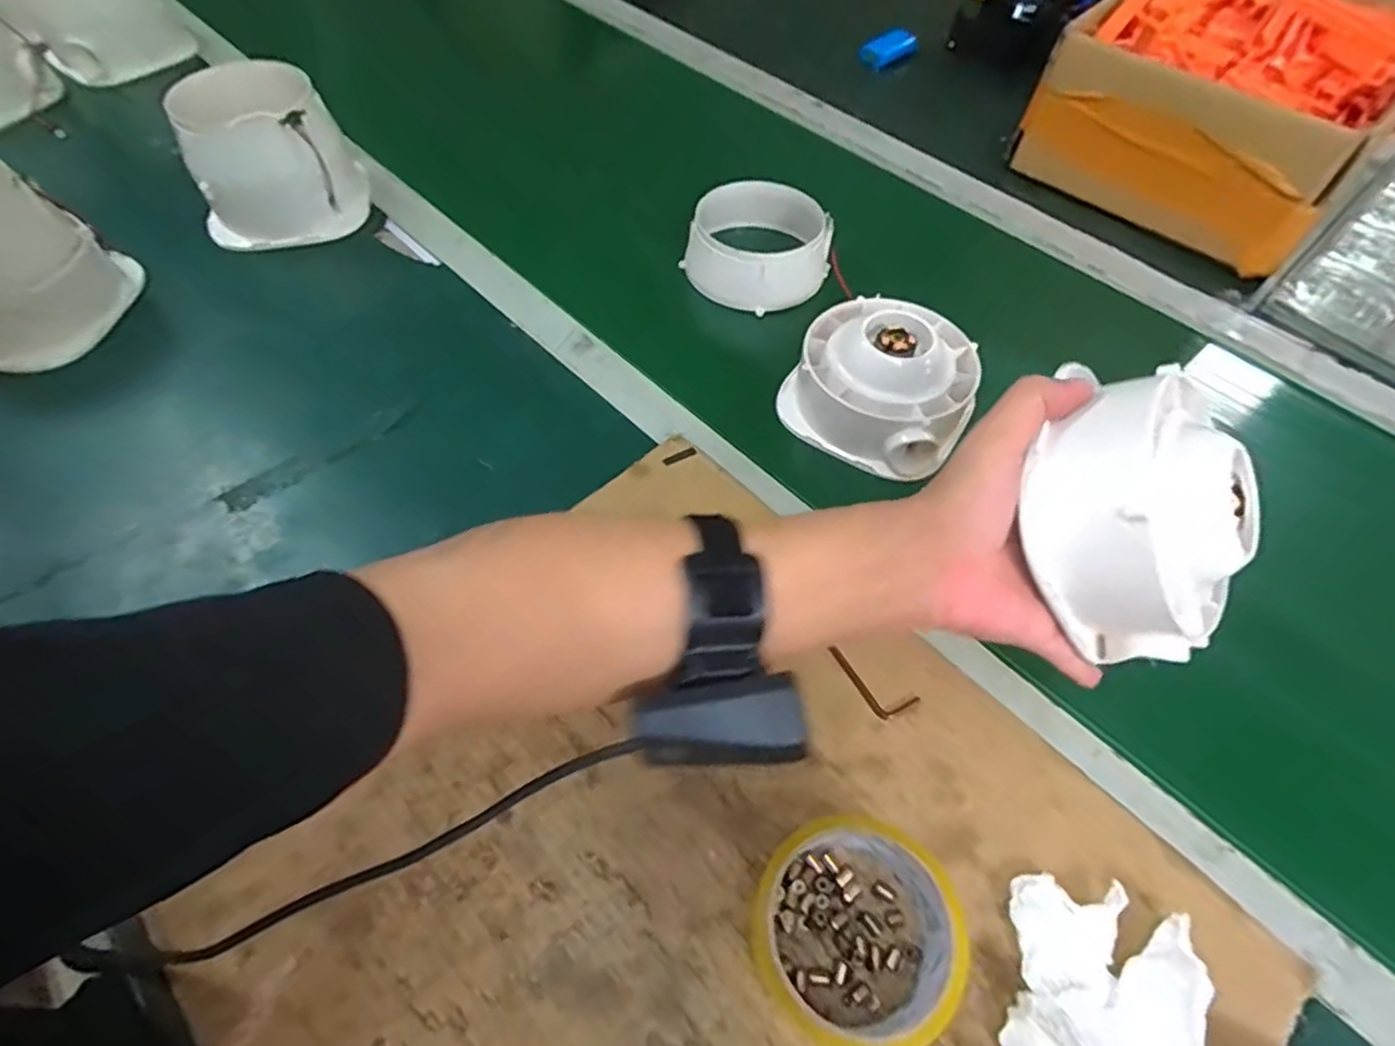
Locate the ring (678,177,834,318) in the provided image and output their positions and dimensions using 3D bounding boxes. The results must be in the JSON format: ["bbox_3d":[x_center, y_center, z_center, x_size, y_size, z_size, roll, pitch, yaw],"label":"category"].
[{"bbox_3d":[0.055,-0.248,0.615,0.125,0.066,0.125,1,57,-2],"label":"ring"}]

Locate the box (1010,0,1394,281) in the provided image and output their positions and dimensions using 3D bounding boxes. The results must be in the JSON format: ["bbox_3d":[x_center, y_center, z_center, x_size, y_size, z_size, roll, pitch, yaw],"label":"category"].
[{"bbox_3d":[0.552,-0.452,0.705,0.270,0.126,0.385,38,63,20],"label":"box"}]

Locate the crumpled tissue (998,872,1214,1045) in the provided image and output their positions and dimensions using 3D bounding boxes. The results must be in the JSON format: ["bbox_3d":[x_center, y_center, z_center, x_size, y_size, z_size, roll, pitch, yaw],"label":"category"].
[{"bbox_3d":[0.183,0.219,0.310,0.081,0.027,0.110,19,59,9],"label":"crumpled tissue"}]

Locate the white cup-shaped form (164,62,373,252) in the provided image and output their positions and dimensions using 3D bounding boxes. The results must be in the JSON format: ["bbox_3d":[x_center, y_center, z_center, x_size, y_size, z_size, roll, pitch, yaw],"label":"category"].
[{"bbox_3d":[-0.385,-0.335,0.620,0.142,0.102,0.123,-20,60,-15],"label":"white cup-shaped form"}]

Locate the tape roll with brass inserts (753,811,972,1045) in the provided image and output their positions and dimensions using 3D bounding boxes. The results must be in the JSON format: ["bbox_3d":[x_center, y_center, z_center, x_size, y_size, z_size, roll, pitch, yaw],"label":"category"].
[{"bbox_3d":[0.071,0.187,0.317,0.086,0.044,0.087,1,58,-2],"label":"tape roll with brass inserts"}]

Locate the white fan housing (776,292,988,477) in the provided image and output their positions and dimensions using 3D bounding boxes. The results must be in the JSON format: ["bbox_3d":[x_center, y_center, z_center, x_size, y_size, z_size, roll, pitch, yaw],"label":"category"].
[{"bbox_3d":[0.143,-0.112,0.521,0.133,0.067,0.134,31,62,15],"label":"white fan housing"}]

